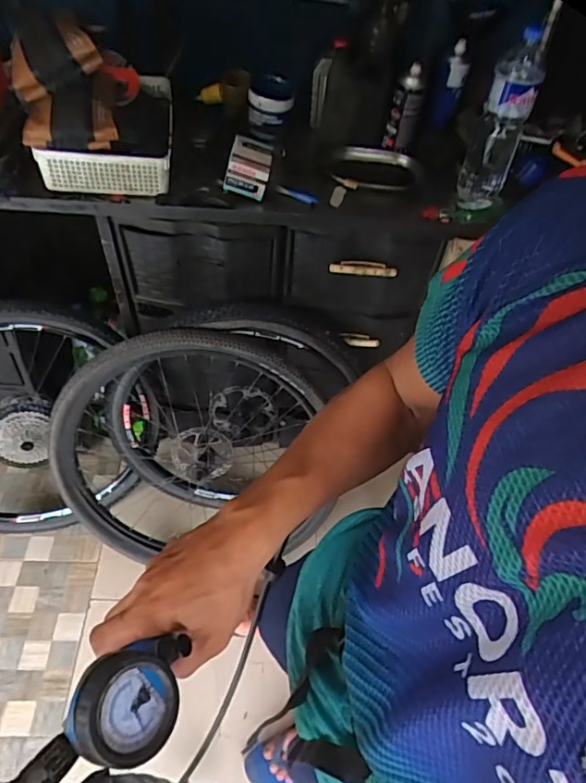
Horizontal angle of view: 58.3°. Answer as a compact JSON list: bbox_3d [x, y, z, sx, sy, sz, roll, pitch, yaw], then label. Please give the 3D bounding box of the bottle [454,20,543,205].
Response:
[{"bbox_3d":[0.390,-0.491,0.980,0.093,0.308,0.107,20,53,10],"label":"bottle"}]

